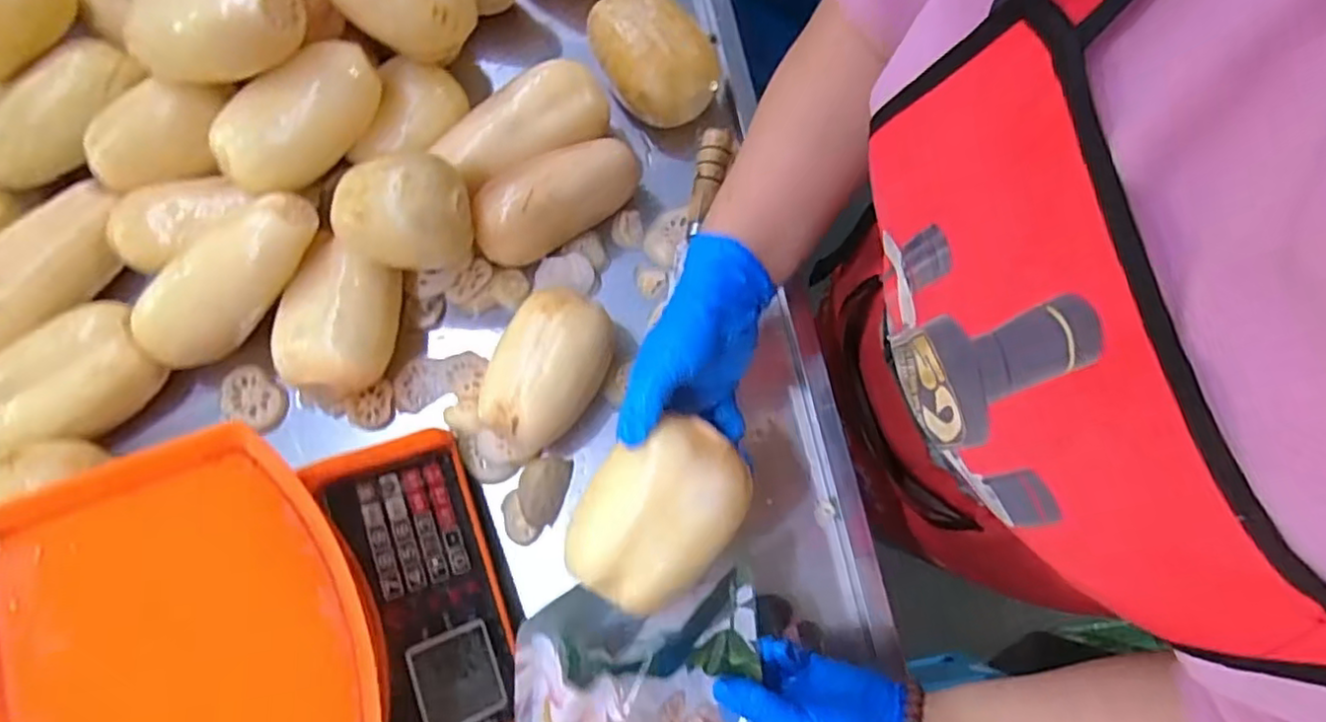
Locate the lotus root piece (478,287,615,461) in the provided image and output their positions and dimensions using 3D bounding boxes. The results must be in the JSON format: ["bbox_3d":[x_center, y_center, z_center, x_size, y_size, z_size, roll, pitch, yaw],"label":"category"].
[{"bbox_3d":[-0.088,0.007,0.499,0.084,0.071,0.126,36,80,7],"label":"lotus root piece"}]

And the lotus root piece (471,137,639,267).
[{"bbox_3d":[-0.086,-0.130,0.525,0.139,0.066,0.060,-29,79,-7],"label":"lotus root piece"}]

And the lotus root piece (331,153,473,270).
[{"bbox_3d":[-0.188,-0.107,0.477,0.090,0.066,0.077,-6,77,-2],"label":"lotus root piece"}]

